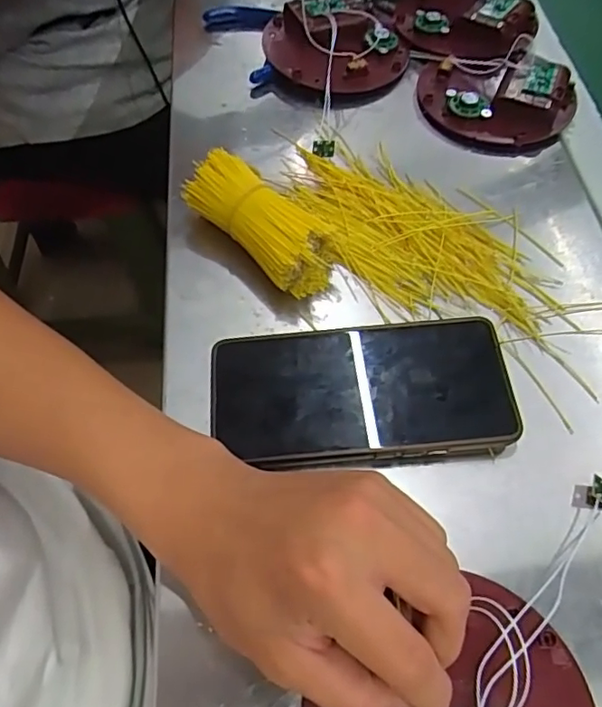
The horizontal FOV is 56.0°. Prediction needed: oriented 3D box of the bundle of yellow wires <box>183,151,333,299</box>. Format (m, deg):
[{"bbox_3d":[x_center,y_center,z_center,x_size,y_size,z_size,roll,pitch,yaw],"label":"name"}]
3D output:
[{"bbox_3d":[-0.026,-0.081,0.365,0.109,0.046,0.047,39,68,21],"label":"bundle of yellow wires"}]

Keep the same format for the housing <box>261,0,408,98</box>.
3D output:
[{"bbox_3d":[0.031,-0.256,0.466,0.117,0.043,0.116,-28,63,-14],"label":"housing"}]

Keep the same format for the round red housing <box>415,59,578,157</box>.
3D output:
[{"bbox_3d":[0.147,-0.191,0.429,0.118,0.031,0.093,13,61,9],"label":"round red housing"}]

